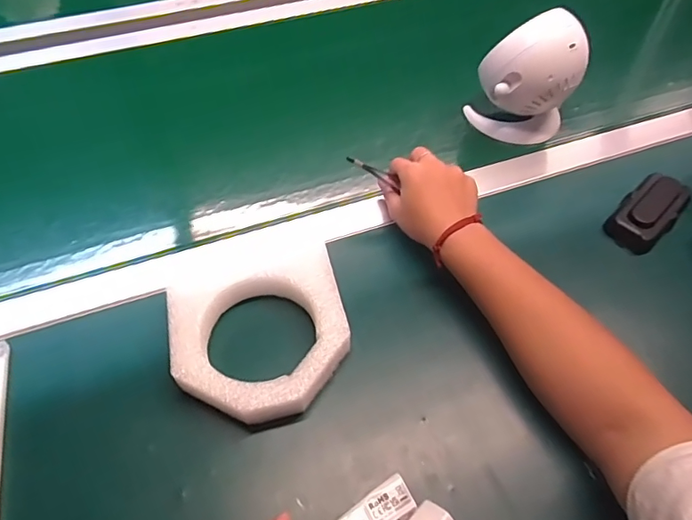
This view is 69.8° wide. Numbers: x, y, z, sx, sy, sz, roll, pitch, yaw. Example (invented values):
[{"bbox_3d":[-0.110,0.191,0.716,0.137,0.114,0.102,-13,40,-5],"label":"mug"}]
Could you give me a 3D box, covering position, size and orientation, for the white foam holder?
[{"bbox_3d":[-0.080,0.062,0.433,0.161,0.047,0.163,-11,55,-10],"label":"white foam holder"}]

